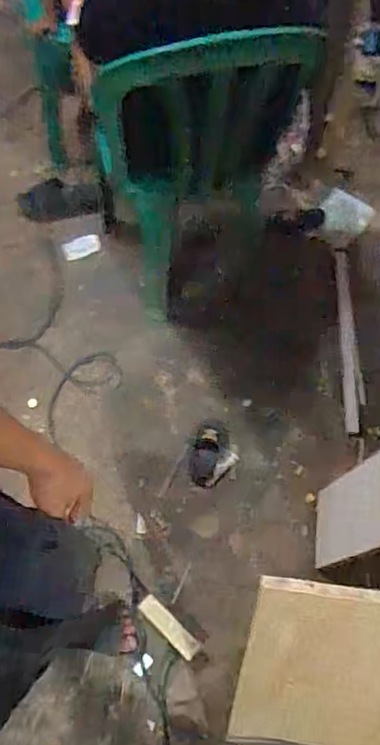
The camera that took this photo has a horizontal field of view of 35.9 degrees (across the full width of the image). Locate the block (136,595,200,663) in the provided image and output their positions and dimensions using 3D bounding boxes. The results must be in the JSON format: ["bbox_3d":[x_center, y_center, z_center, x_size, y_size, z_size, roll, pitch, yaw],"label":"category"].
[{"bbox_3d":[-0.048,0.567,1.310,0.159,0.018,0.046,40,71,21],"label":"block"}]

